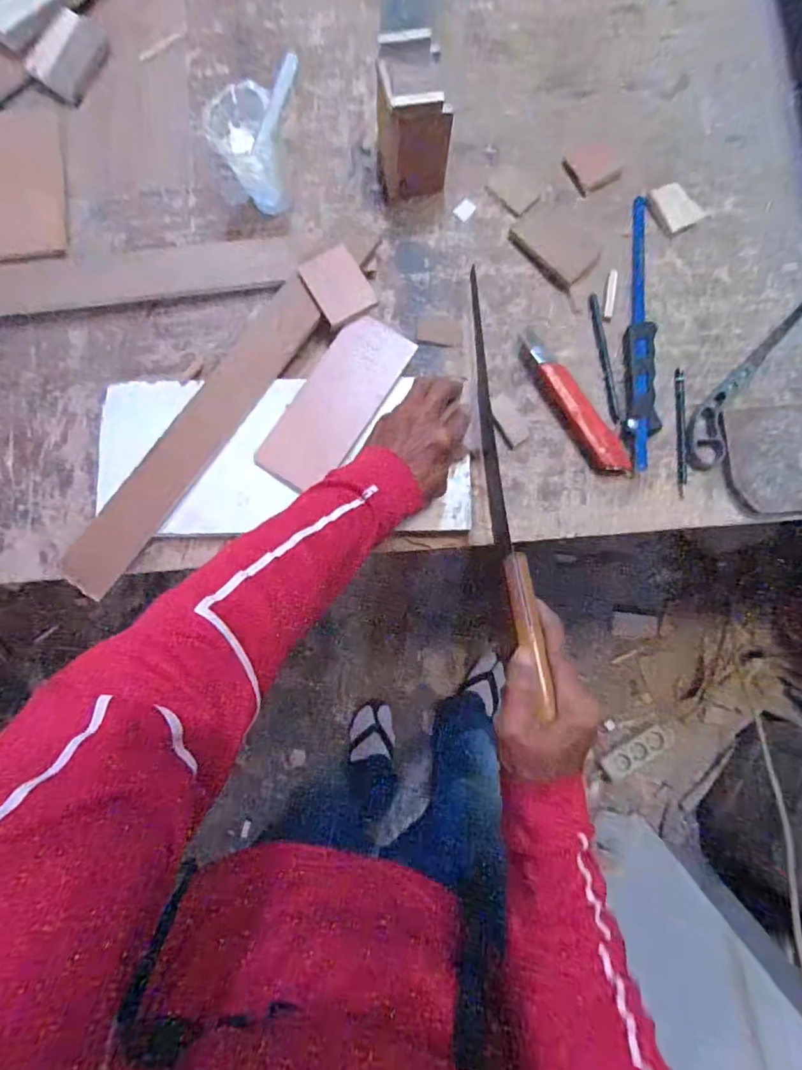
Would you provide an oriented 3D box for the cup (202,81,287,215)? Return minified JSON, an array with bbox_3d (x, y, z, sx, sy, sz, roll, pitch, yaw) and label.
[{"bbox_3d":[-0.151,-0.379,0.505,0.066,0.093,0.073,-12,82,-1],"label":"cup"}]

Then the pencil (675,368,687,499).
[{"bbox_3d":[0.284,-0.105,0.508,0.012,0.007,0.132,3,82,2],"label":"pencil"}]

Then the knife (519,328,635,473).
[{"bbox_3d":[0.173,-0.135,0.507,0.039,0.026,0.177,-31,83,-3],"label":"knife"}]

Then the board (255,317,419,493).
[{"bbox_3d":[-0.064,-0.129,0.489,0.075,0.004,0.181,32,85,5],"label":"board"}]

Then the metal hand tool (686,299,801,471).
[{"bbox_3d":[0.364,-0.179,0.514,0.045,0.010,0.261,35,84,5],"label":"metal hand tool"}]

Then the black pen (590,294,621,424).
[{"bbox_3d":[0.211,-0.184,0.516,0.010,0.010,0.140,-6,82,0],"label":"black pen"}]

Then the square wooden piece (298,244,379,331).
[{"bbox_3d":[-0.062,-0.245,0.490,0.053,0.011,0.069,-30,83,-3],"label":"square wooden piece"}]

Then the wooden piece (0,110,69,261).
[{"bbox_3d":[-0.414,-0.386,0.553,0.085,0.010,0.174,-7,82,0],"label":"wooden piece"}]

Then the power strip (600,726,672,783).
[{"bbox_3d":[0.537,0.499,1.134,0.165,0.033,0.056,-29,83,-3],"label":"power strip"}]

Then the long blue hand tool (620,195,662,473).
[{"bbox_3d":[0.250,-0.214,0.518,0.035,0.013,0.296,6,82,2],"label":"long blue hand tool"}]

